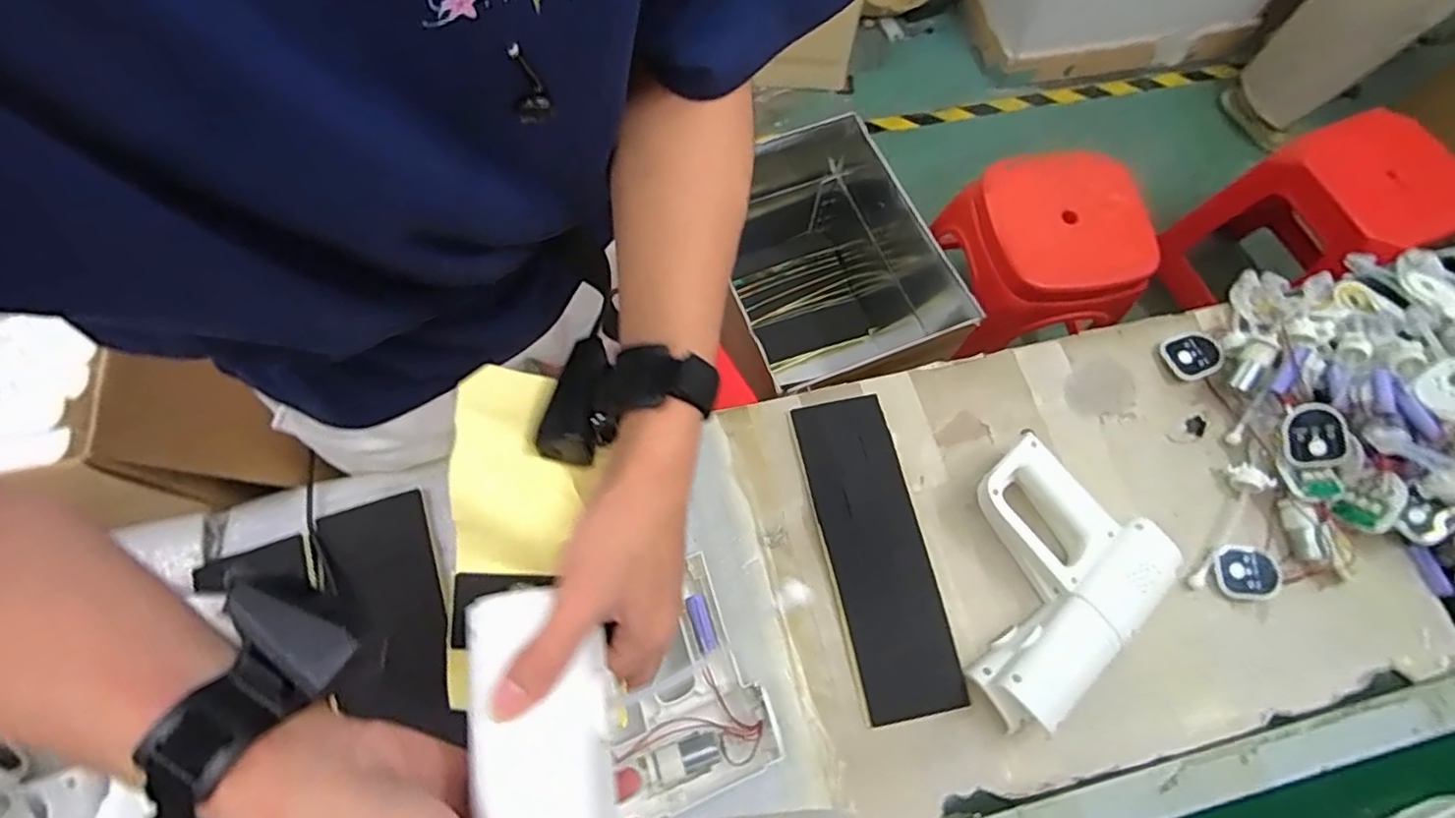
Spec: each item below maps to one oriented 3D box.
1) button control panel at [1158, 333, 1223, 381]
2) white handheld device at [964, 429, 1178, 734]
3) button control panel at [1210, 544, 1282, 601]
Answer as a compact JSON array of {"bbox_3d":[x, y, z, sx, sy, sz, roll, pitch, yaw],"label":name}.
[{"bbox_3d":[0.504,-0.058,0.711,0.059,0.018,0.048,-14,71,-7],"label":"button control panel"},{"bbox_3d":[0.277,0.151,0.598,0.170,0.055,0.223,43,74,13],"label":"white handheld device"},{"bbox_3d":[0.496,0.157,0.632,0.055,0.014,0.051,-2,70,-2],"label":"button control panel"}]

